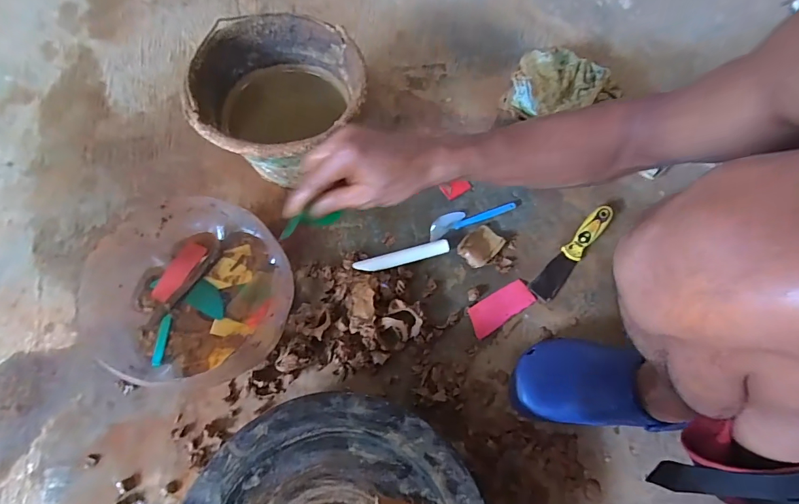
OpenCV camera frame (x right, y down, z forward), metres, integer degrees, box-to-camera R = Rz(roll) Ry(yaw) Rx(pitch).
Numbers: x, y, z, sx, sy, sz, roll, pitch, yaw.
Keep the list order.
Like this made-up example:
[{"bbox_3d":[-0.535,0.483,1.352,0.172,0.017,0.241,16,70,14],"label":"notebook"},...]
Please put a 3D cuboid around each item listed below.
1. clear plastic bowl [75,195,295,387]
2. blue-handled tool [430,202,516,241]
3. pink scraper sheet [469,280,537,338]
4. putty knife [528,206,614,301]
[{"bbox_3d":[-0.279,0.058,0.569,0.255,0.125,0.235,1,66,-2],"label":"clear plastic bowl"},{"bbox_3d":[0.120,-0.062,0.668,0.151,0.007,0.033,-20,69,-11],"label":"blue-handled tool"},{"bbox_3d":[0.155,0.083,0.612,0.105,0.011,0.045,-30,71,-14],"label":"pink scraper sheet"},{"bbox_3d":[0.281,-0.001,0.638,0.038,0.028,0.191,42,71,14],"label":"putty knife"}]

